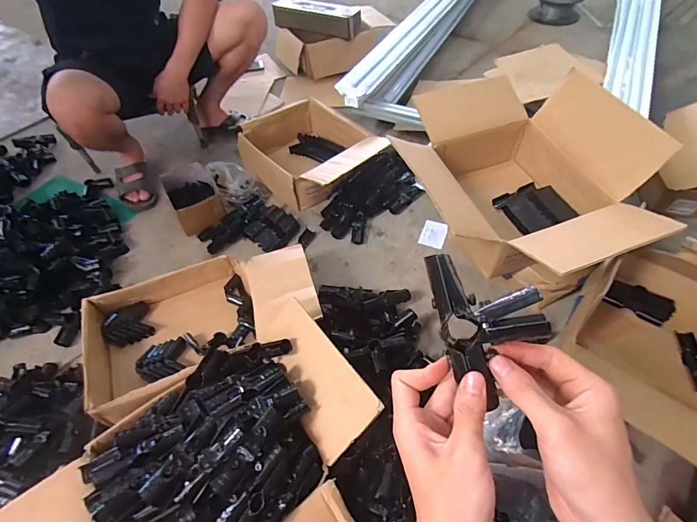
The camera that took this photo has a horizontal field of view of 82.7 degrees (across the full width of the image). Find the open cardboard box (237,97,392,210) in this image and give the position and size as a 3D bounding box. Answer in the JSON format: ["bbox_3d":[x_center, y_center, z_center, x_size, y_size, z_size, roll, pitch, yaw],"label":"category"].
[{"bbox_3d":[-0.104,-0.340,1.244,0.322,0.160,0.444,-37,58,-25],"label":"open cardboard box"}]

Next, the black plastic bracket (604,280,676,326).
[{"bbox_3d":[0.642,0.090,0.882,0.135,0.022,0.064,24,91,21],"label":"black plastic bracket"}]

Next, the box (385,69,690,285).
[{"bbox_3d":[0.344,-0.172,0.857,0.438,0.239,0.529,-18,52,-12],"label":"box"}]

